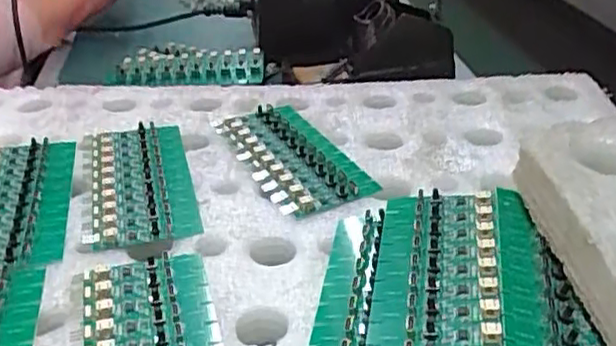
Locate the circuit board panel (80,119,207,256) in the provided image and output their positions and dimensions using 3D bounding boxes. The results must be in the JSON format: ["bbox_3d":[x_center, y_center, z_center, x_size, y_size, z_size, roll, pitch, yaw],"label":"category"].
[{"bbox_3d":[-0.110,0.002,0.426,0.066,0.007,0.135,-10,33,-12],"label":"circuit board panel"}]

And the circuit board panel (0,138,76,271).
[{"bbox_3d":[-0.181,0.016,0.410,0.059,0.008,0.134,-8,33,-10],"label":"circuit board panel"}]

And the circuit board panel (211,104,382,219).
[{"bbox_3d":[-0.011,-0.015,0.450,0.066,0.009,0.139,-16,35,-21],"label":"circuit board panel"}]

